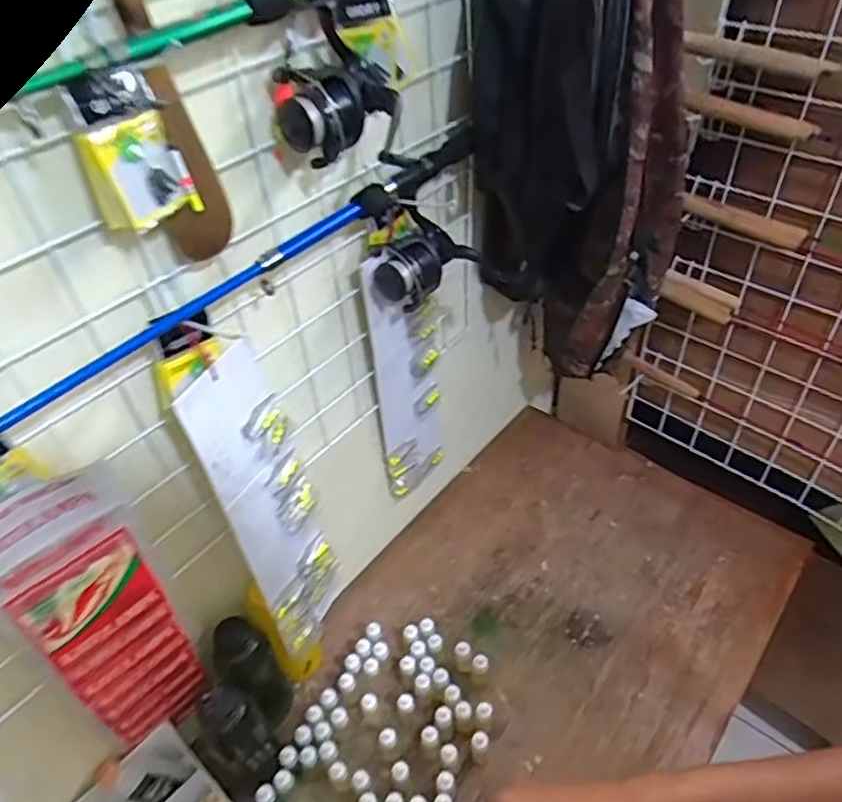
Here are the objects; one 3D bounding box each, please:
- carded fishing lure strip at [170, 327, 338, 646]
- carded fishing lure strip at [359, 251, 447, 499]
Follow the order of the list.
[{"bbox_3d":[-0.143,0.124,0.661,0.019,0.401,0.103,15,48,25],"label":"carded fishing lure strip"},{"bbox_3d":[-0.009,-0.024,0.799,0.107,0.396,0.023,-33,52,-25],"label":"carded fishing lure strip"}]

